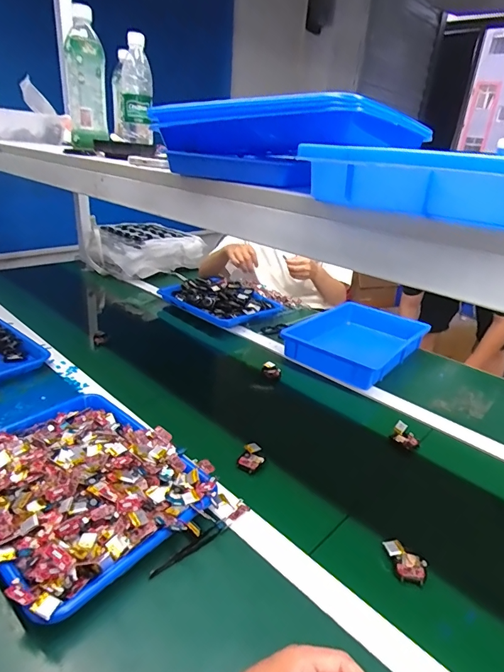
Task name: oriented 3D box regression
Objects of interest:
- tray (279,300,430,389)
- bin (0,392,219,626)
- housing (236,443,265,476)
[{"bbox_3d":[0.272,0.008,1.060,0.261,0.062,0.368,21,30,30],"label":"tray"},{"bbox_3d":[-0.238,0.181,0.569,0.329,0.052,0.258,25,32,36],"label":"bin"},{"bbox_3d":[0.001,0.193,0.665,0.037,0.017,0.056,12,26,16],"label":"housing"}]

